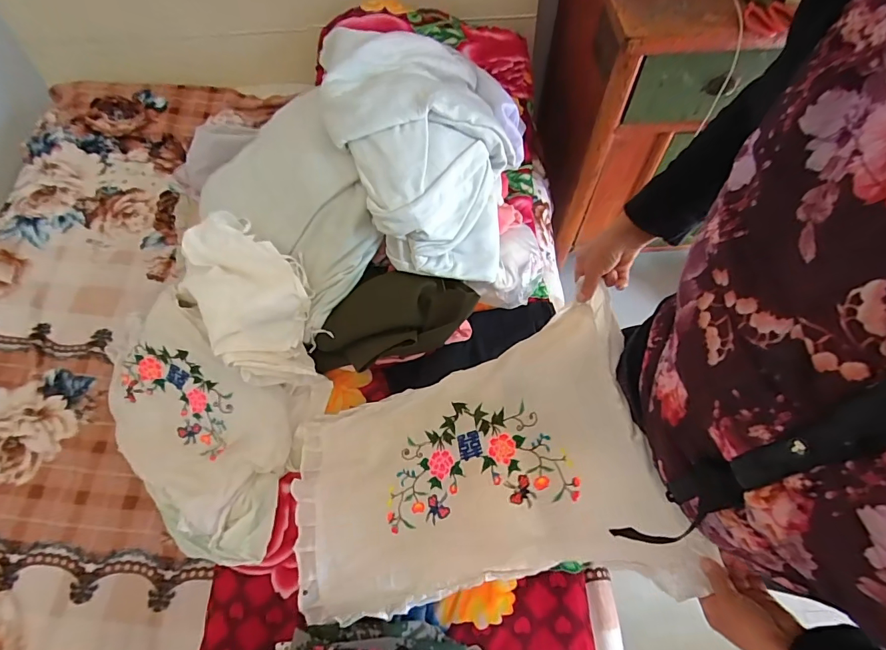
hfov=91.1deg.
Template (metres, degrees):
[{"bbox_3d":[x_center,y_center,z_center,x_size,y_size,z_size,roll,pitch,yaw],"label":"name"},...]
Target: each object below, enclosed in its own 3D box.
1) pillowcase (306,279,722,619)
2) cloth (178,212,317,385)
[{"bbox_3d":[0.007,0.230,0.655,0.520,0.276,0.355,-12,63,-4],"label":"pillowcase"},{"bbox_3d":[-0.363,-0.056,0.819,0.187,0.110,0.341,-38,68,-16],"label":"cloth"}]

